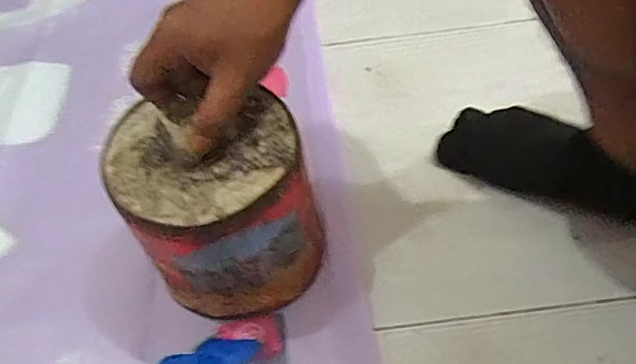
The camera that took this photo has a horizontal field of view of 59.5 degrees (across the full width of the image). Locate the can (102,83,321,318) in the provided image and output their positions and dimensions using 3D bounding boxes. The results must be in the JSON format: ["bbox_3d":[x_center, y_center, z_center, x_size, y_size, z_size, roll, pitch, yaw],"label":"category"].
[{"bbox_3d":[-0.081,0.015,0.444,0.133,0.156,0.128,-20,51,-15],"label":"can"}]

